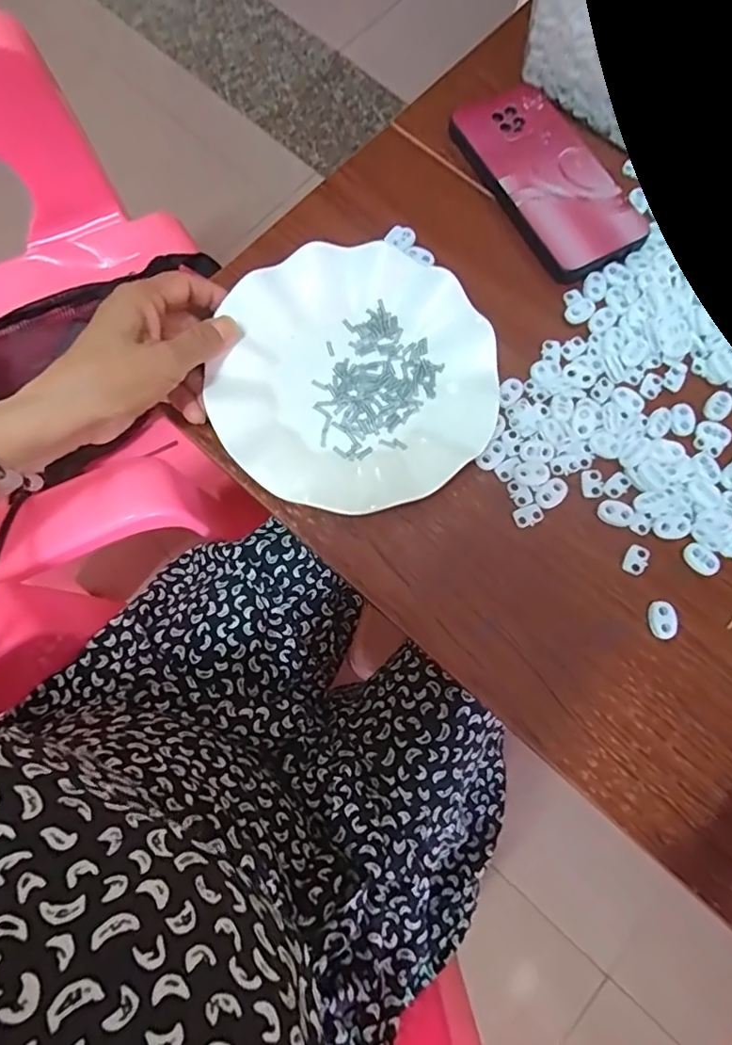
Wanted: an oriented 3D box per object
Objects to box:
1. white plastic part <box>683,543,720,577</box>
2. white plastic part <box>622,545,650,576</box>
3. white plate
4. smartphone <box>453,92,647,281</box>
[{"bbox_3d":[0.214,0.024,0.354,0.023,0.004,0.015,41,80,8],"label":"white plastic part"},{"bbox_3d":[0.172,0.023,0.352,0.014,0.004,0.019,29,78,6],"label":"white plastic part"},{"bbox_3d":[-0.005,-0.099,0.368,0.177,0.024,0.186,0,77,-1],"label":"white plate"},{"bbox_3d":[0.141,-0.260,0.419,0.083,0.008,0.162,-27,79,-7],"label":"smartphone"}]

